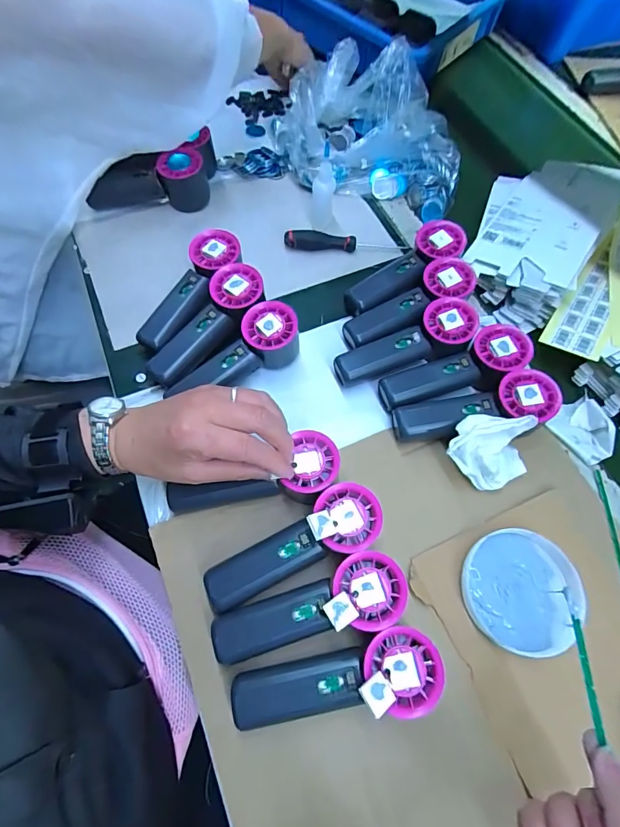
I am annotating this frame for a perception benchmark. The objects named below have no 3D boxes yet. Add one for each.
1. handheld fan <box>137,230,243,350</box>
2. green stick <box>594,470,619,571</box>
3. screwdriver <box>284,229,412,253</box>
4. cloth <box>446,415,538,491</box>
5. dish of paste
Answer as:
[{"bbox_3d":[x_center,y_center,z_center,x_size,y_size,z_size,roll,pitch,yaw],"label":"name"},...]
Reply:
[{"bbox_3d":[-0.136,-0.136,0.463,0.055,0.054,0.152,36,67,12],"label":"handheld fan"},{"bbox_3d":[0.295,0.113,0.398,0.009,0.004,0.116,3,65,-1],"label":"green stick"},{"bbox_3d":[0.049,-0.224,0.530,0.161,0.023,0.022,1,65,-5],"label":"screwdriver"},{"bbox_3d":[0.173,0.039,0.391,0.079,0.025,0.074,-21,111,-12],"label":"cloth"},{"bbox_3d":[0.186,0.155,0.360,0.099,0.016,0.097,-6,66,-5],"label":"dish of paste"}]

